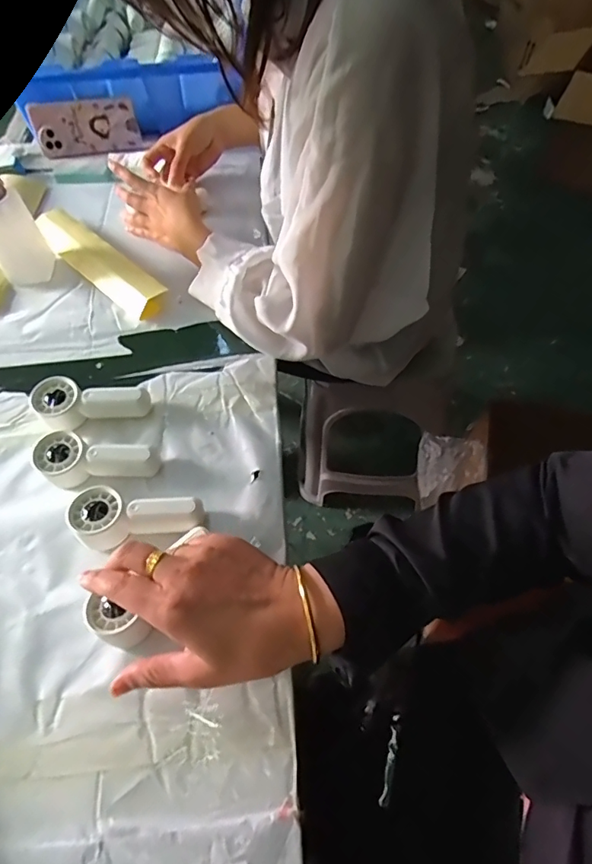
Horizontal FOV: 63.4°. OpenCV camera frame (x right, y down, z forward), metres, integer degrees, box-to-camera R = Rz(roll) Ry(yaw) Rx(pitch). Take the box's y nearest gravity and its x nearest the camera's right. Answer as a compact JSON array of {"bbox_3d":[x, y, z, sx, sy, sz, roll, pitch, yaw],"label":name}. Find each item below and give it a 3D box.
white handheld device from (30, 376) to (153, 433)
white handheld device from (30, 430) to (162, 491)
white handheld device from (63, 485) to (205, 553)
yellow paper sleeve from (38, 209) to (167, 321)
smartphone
[{"bbox_3d":[-0.203,-0.029,0.484,0.108,0.036,0.050,-10,57,-1],"label":"white handheld device"},{"bbox_3d":[-0.184,0.030,0.443,0.107,0.031,0.044,7,58,10],"label":"white handheld device"},{"bbox_3d":[-0.137,0.070,0.419,0.108,0.033,0.047,-11,57,-2],"label":"white handheld device"},{"bbox_3d":[-0.259,-0.223,0.617,0.258,0.025,0.051,38,68,25],"label":"yellow paper sleeve"},{"bbox_3d":[-0.332,-0.481,0.761,0.158,0.075,0.009,-7,35,-3],"label":"smartphone"}]

